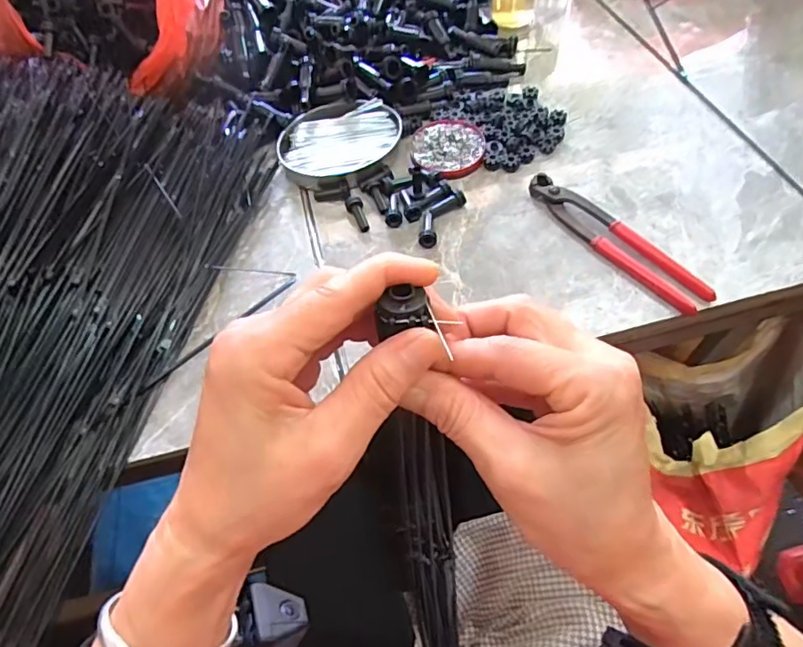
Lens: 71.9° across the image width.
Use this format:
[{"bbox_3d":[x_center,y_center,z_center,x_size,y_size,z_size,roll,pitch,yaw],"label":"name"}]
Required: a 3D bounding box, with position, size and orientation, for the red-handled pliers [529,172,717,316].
[{"bbox_3d":[0.203,-0.082,0.532,0.037,0.016,0.201,-37,63,-17],"label":"red-handled pliers"}]

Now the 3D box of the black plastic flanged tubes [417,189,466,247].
[{"bbox_3d":[0.036,-0.107,0.556,0.028,0.015,0.071,26,64,18],"label":"black plastic flanged tubes"}]

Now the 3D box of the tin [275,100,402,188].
[{"bbox_3d":[-0.068,-0.204,0.615,0.132,0.025,0.106,-7,59,0],"label":"tin"}]

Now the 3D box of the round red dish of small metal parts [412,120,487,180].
[{"bbox_3d":[0.052,-0.195,0.612,0.079,0.009,0.081,-2,59,3],"label":"round red dish of small metal parts"}]

